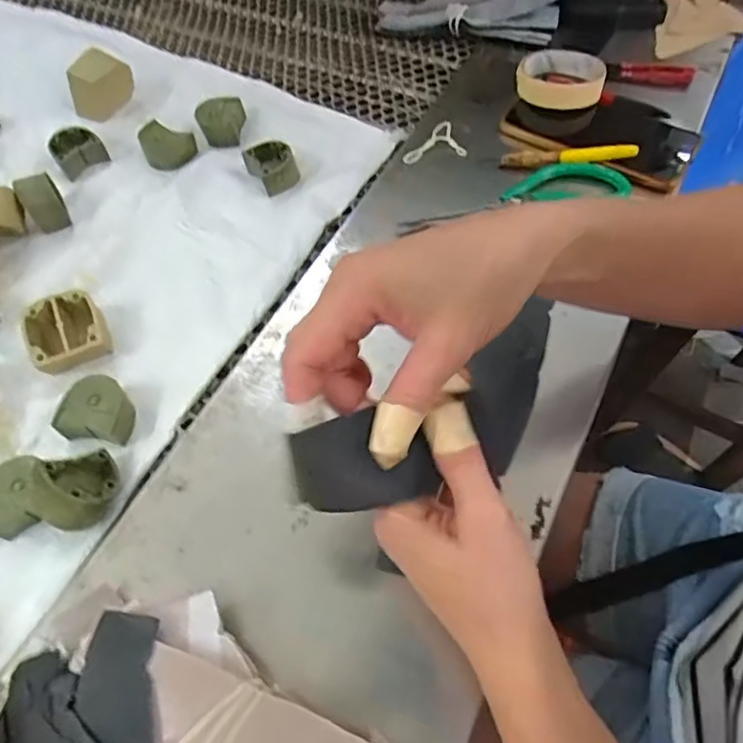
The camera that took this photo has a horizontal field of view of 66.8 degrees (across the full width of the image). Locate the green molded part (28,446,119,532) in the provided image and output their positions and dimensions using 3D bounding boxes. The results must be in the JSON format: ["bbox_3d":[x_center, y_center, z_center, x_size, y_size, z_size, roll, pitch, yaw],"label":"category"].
[{"bbox_3d":[-0.184,0.076,0.354,0.043,0.050,0.028,49,115,16],"label":"green molded part"}]

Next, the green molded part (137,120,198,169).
[{"bbox_3d":[-0.197,-0.216,0.538,0.050,0.022,0.038,25,62,18],"label":"green molded part"}]

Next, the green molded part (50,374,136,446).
[{"bbox_3d":[-0.191,0.026,0.392,0.048,0.025,0.039,6,57,7],"label":"green molded part"}]

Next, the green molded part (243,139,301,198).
[{"bbox_3d":[-0.090,-0.189,0.517,0.037,0.024,0.046,-31,61,-16],"label":"green molded part"}]

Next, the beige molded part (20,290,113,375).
[{"bbox_3d":[-0.230,-0.029,0.424,0.054,0.030,0.051,-27,59,-14],"label":"beige molded part"}]

